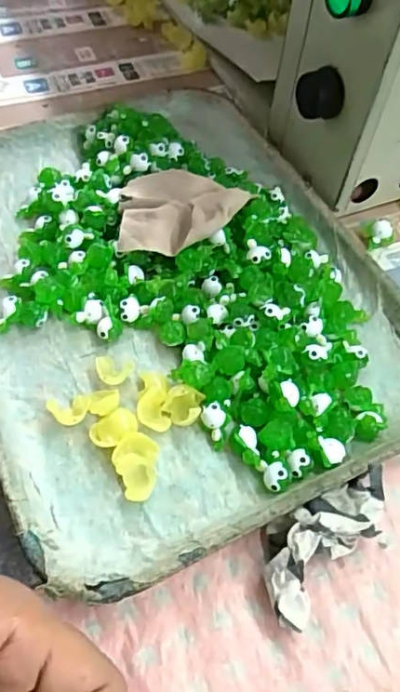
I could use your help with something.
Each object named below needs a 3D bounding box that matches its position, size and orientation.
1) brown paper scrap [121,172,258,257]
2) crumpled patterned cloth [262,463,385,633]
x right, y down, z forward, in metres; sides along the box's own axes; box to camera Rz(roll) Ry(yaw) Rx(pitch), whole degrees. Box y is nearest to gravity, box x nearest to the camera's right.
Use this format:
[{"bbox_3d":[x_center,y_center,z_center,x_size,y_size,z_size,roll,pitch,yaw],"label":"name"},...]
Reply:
[{"bbox_3d":[-0.020,-0.085,0.371,0.075,0.031,0.067,30,58,17],"label":"brown paper scrap"},{"bbox_3d":[0.060,0.092,0.280,0.039,0.029,0.086,39,62,22],"label":"crumpled patterned cloth"}]

